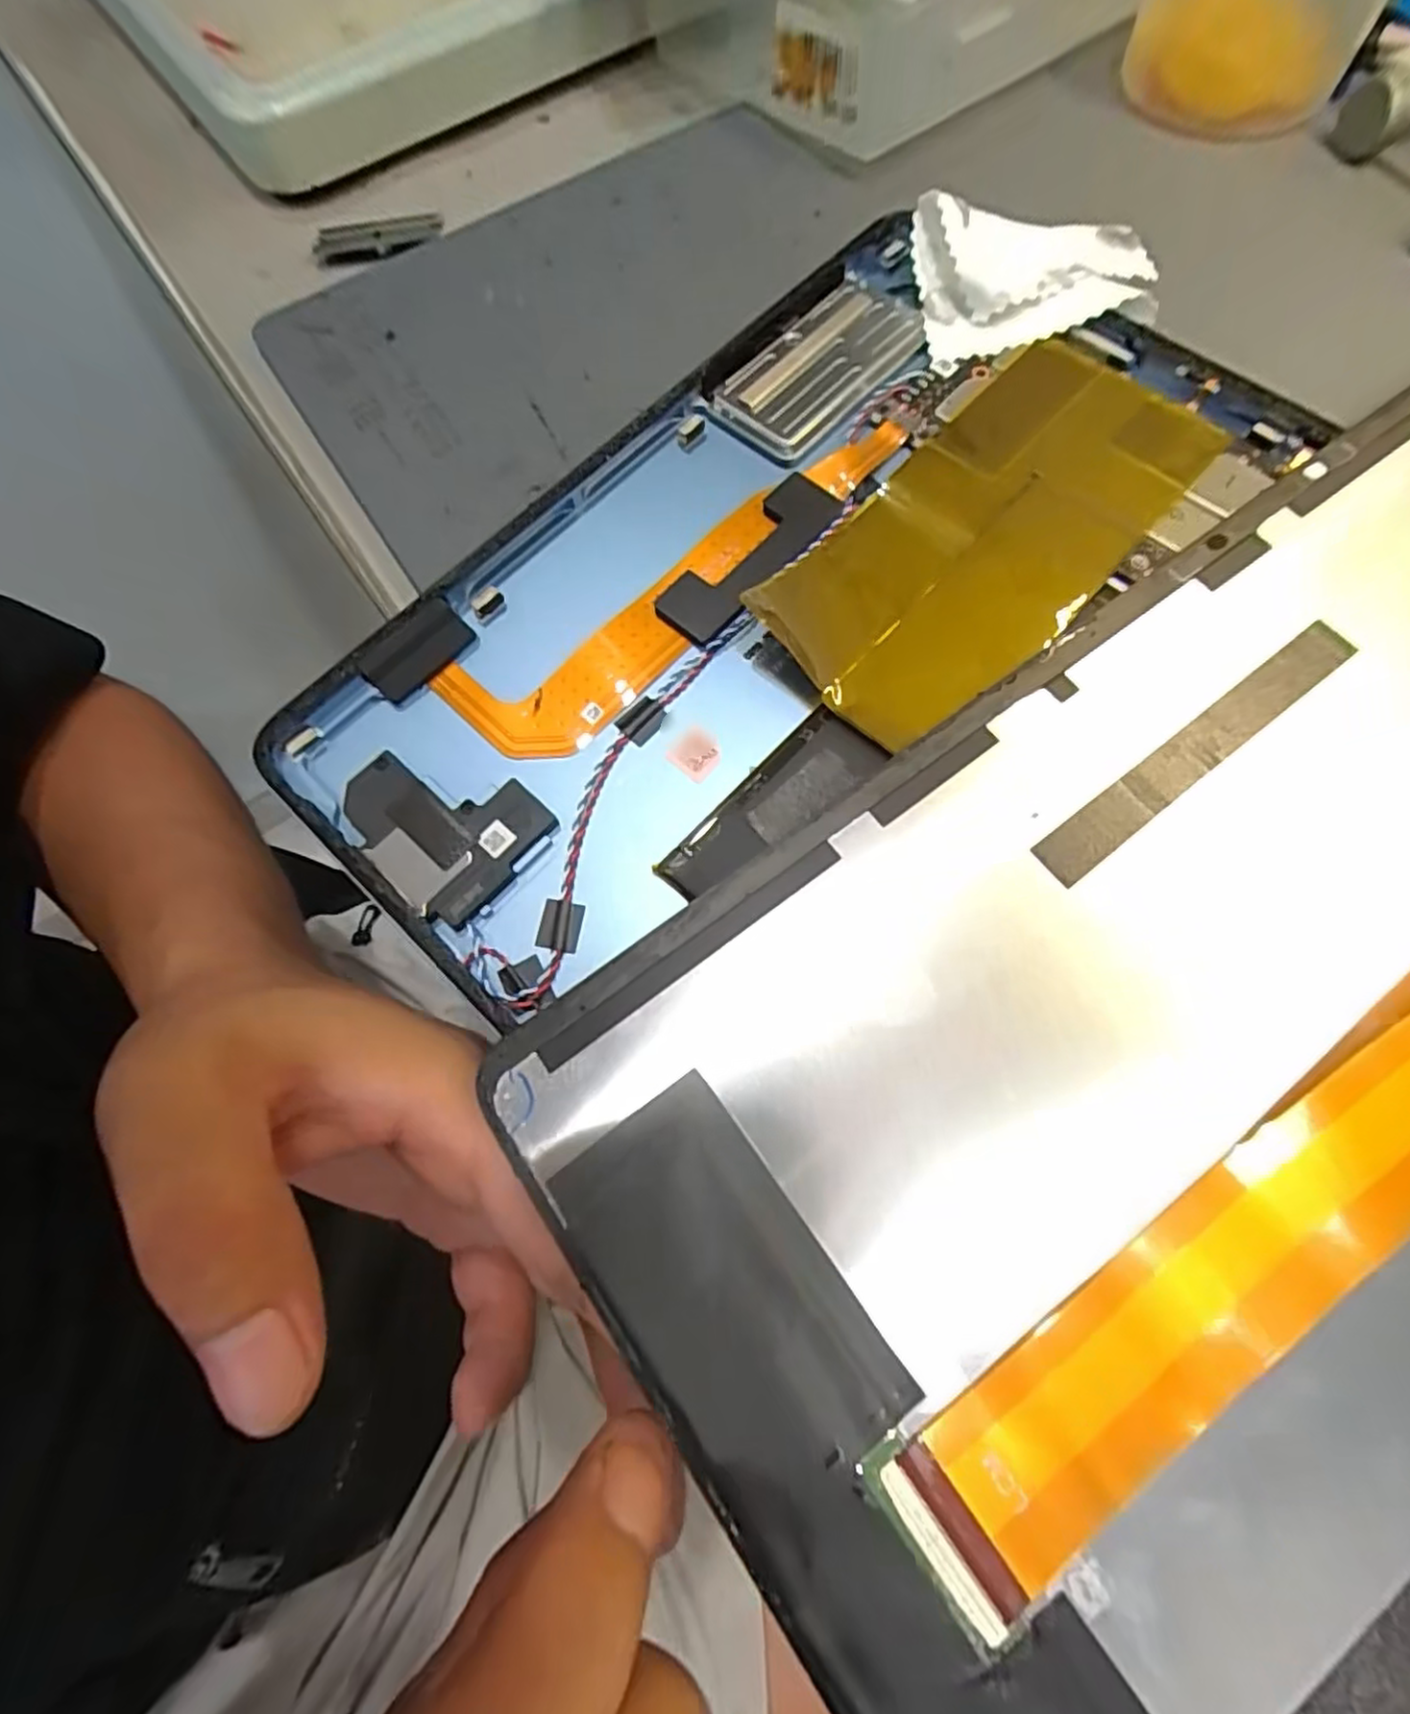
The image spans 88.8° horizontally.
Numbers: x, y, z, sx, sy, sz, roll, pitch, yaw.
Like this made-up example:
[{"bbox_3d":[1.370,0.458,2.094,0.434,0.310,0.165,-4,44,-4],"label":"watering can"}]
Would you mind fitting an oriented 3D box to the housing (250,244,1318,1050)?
[{"bbox_3d":[0.017,-0.063,0.163,0.218,0.012,0.112,-37,73,-11],"label":"housing"}]

